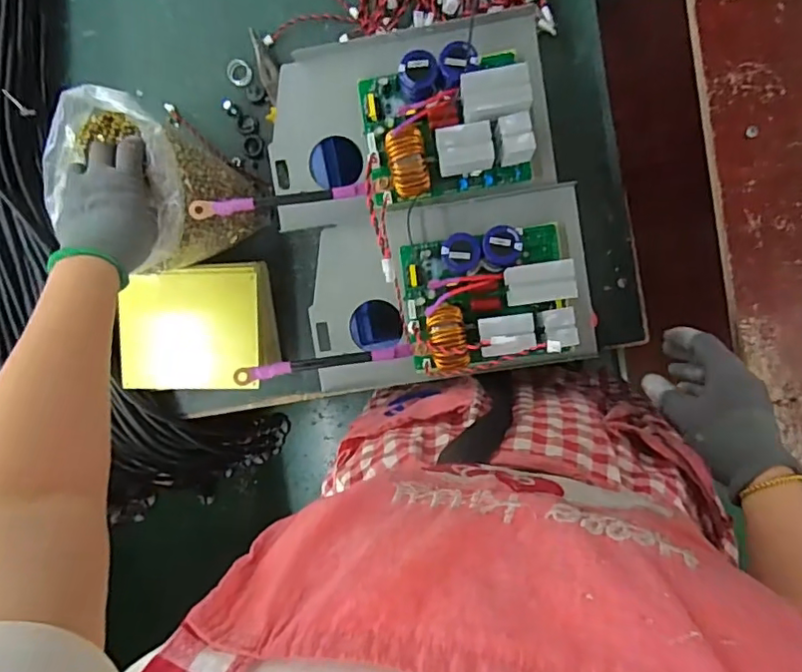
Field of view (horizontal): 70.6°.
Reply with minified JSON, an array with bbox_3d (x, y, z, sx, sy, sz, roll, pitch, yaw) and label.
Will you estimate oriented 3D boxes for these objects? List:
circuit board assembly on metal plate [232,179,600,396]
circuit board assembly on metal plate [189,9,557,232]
[{"bbox_3d":[0.009,-0.038,0.536,0.343,0.102,0.167,-9,93,5],"label":"circuit board assembly on metal plate"},{"bbox_3d":[-0.029,-0.204,0.522,0.333,0.088,0.169,-9,93,5],"label":"circuit board assembly on metal plate"}]

